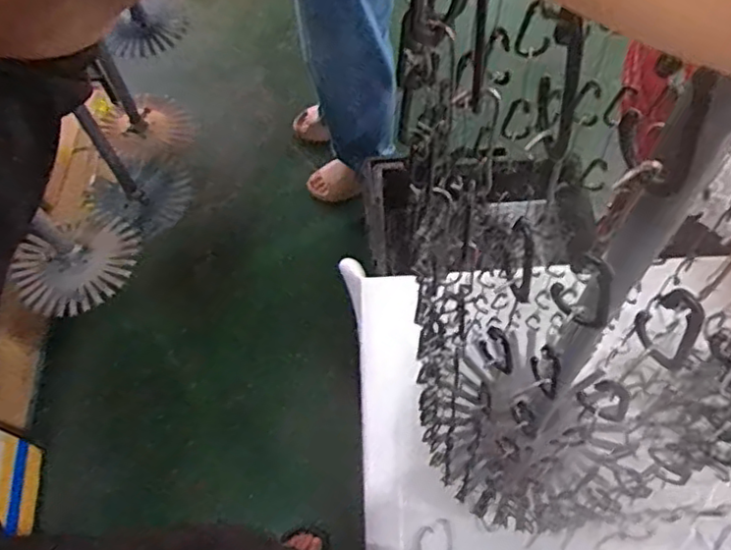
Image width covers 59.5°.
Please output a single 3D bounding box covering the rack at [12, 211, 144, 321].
[{"bbox_3d":[-0.482,-0.019,1.081,0.160,0.054,0.206,37,71,20],"label":"rack"}]

